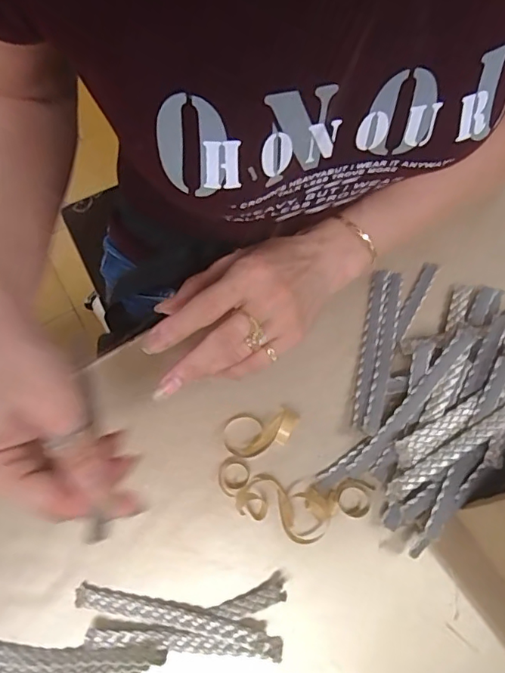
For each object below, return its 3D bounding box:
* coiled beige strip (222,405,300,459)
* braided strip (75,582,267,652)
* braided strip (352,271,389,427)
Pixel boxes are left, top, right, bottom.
[{"bbox_3d":[0.007,0.071,0.386,0.058,0.023,0.032,-13,76,-3],"label":"coiled beige strip"},{"bbox_3d":[-0.059,0.198,0.362,0.136,0.005,0.016,11,76,3],"label":"braided strip"},{"bbox_3d":[0.095,0.008,0.411,0.013,0.010,0.129,11,76,3],"label":"braided strip"}]

